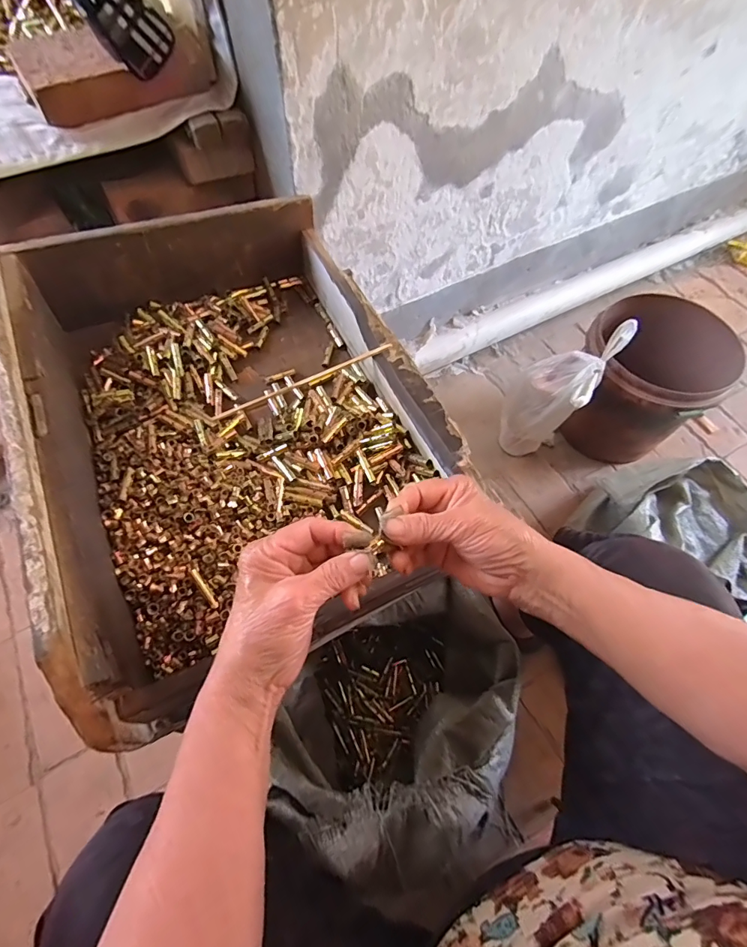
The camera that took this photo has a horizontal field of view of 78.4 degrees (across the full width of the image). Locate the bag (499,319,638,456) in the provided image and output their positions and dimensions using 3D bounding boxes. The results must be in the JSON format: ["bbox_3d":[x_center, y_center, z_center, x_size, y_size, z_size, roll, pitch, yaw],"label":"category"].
[{"bbox_3d":[0.343,-0.146,0.908,0.135,0.332,0.129,35,66,17],"label":"bag"}]

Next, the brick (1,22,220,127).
[{"bbox_3d":[-0.353,-0.564,0.642,0.255,0.061,0.108,-22,63,-13],"label":"brick"}]

